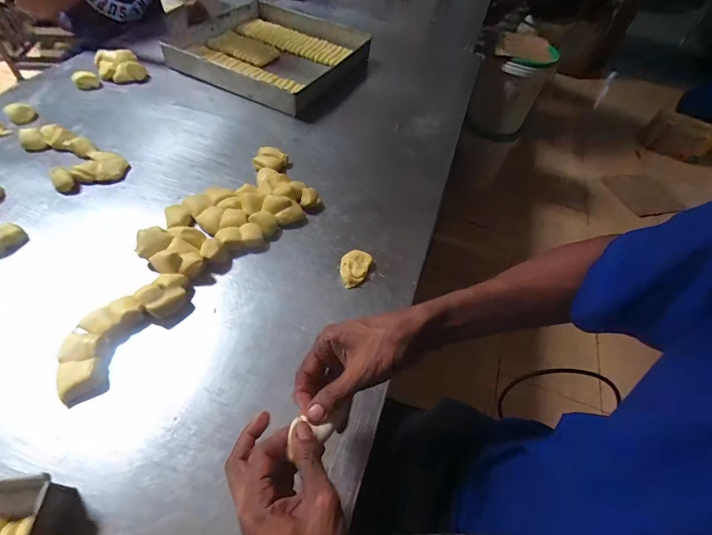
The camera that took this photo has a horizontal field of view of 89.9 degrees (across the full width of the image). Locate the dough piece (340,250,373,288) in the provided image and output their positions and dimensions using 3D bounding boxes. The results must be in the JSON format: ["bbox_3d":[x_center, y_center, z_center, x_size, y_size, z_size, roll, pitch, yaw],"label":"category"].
[{"bbox_3d":[-0.004,0.002,0.573,0.046,0.017,0.066,18,53,8],"label":"dough piece"}]

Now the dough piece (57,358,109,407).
[{"bbox_3d":[-0.331,0.137,0.433,0.046,0.022,0.051,-17,57,-17],"label":"dough piece"}]

